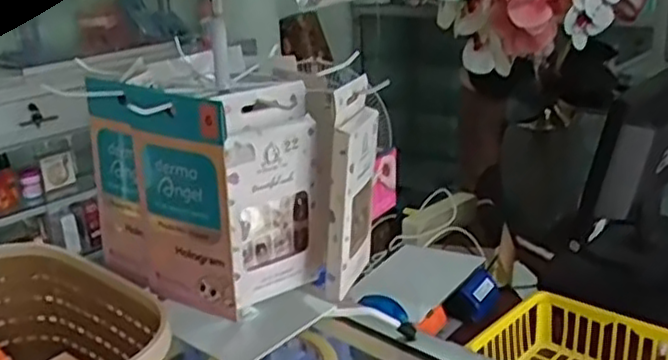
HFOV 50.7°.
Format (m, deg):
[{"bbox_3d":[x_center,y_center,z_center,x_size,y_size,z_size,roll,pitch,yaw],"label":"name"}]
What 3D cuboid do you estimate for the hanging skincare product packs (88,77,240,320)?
[{"bbox_3d":[-0.118,0.009,0.469,0.137,0.140,0.019,15,27,38],"label":"hanging skincare product packs"}]

